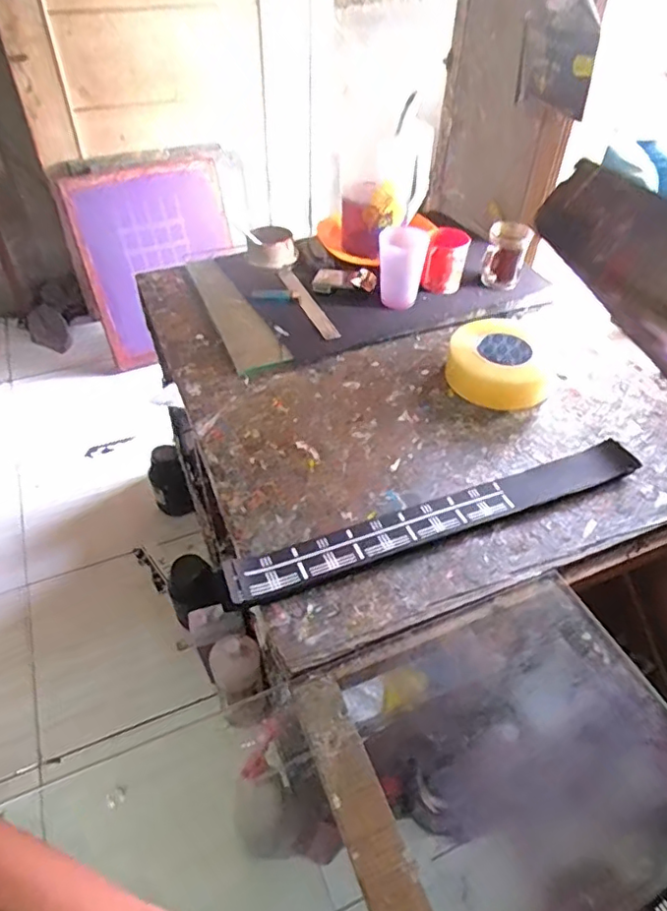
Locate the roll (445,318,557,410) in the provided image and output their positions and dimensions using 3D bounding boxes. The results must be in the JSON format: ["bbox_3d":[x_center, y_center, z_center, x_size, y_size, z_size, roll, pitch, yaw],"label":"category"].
[{"bbox_3d":[0.237,-0.129,0.815,0.144,0.055,0.143,0,46,0],"label":"roll"}]

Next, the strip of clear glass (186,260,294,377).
[{"bbox_3d":[-0.176,-0.239,0.950,0.085,0.011,0.355,-19,47,-20],"label":"strip of clear glass"}]

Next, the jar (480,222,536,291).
[{"bbox_3d":[0.289,-0.329,0.973,0.066,0.109,0.066,0,46,0],"label":"jar"}]

